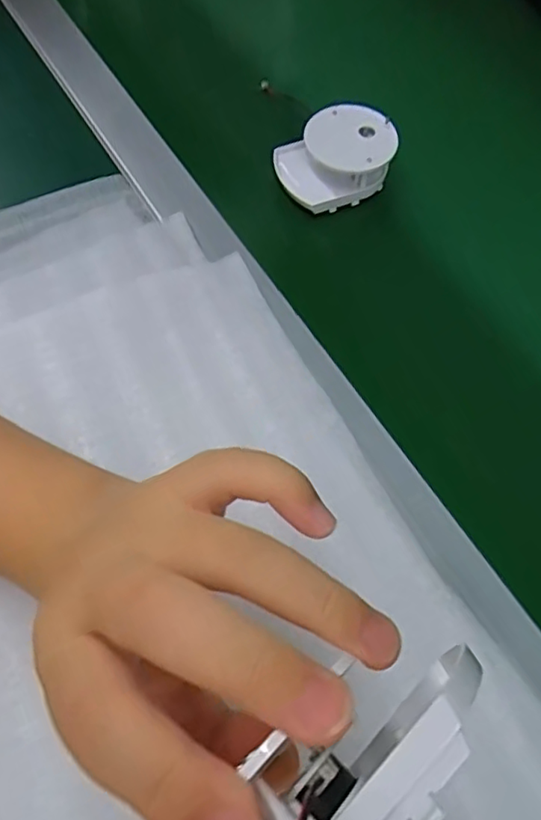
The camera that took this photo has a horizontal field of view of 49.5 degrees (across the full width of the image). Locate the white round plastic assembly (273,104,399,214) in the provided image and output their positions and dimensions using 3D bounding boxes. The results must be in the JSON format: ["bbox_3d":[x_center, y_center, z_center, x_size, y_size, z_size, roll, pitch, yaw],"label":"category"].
[{"bbox_3d":[0.047,-0.180,0.416,0.079,0.035,0.060,-18,67,-13],"label":"white round plastic assembly"}]

